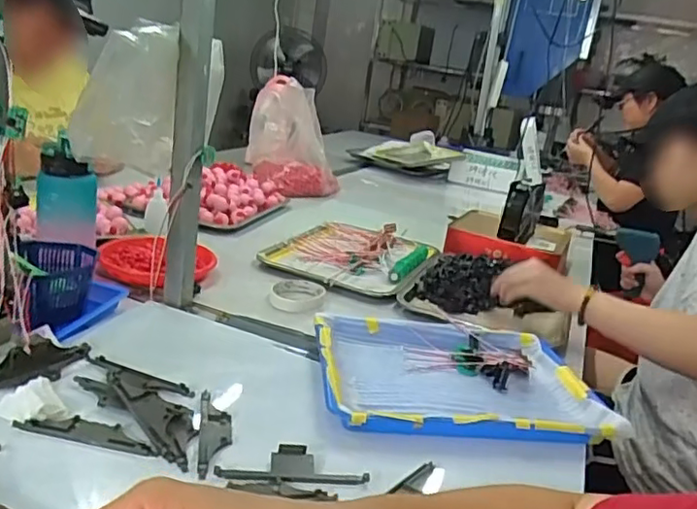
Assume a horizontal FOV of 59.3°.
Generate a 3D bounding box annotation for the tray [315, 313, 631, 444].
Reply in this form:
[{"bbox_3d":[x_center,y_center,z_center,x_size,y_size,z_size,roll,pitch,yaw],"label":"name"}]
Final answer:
[{"bbox_3d":[0.130,0.144,0.751,0.324,0.028,0.246,5,18,-7],"label":"tray"}]

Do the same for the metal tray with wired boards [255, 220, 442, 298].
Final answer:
[{"bbox_3d":[0.013,-0.010,1.149,0.265,0.037,0.351,14,18,13],"label":"metal tray with wired boards"}]

